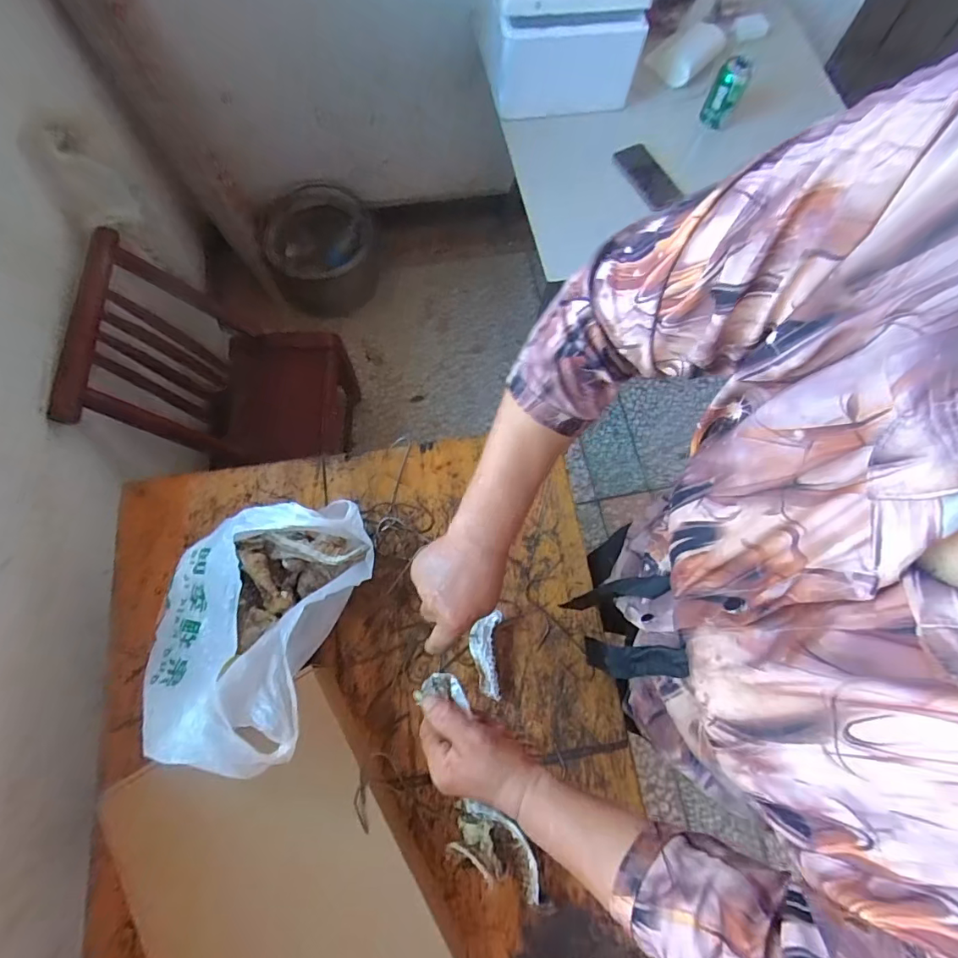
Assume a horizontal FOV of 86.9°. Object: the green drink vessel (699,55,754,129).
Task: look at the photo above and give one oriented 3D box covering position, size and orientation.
[{"bbox_3d":[0.500,-0.781,1.025,0.061,0.119,0.057,25,71,7],"label":"green drink vessel"}]

